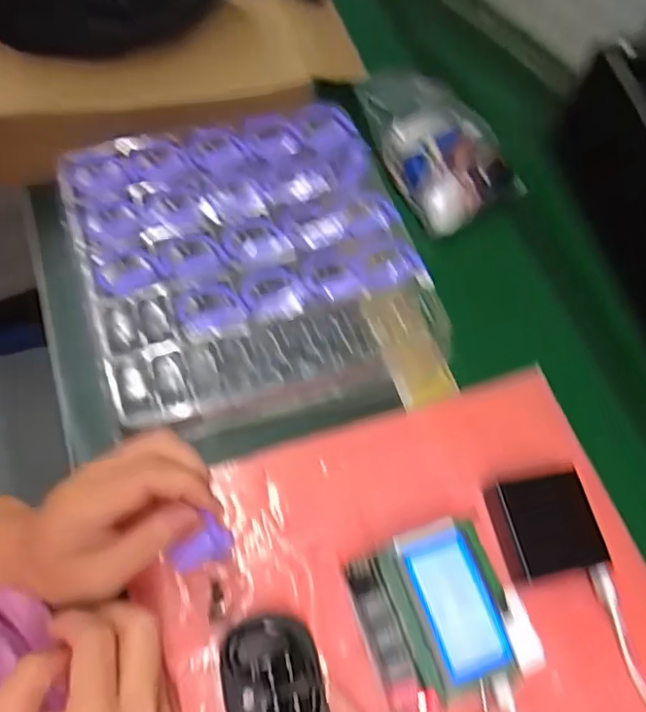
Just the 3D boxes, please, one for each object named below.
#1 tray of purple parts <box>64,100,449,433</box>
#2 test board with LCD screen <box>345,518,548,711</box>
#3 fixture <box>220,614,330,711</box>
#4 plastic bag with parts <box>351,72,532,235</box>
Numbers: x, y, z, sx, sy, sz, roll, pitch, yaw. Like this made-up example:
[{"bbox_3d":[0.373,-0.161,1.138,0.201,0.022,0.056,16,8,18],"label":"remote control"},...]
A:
[{"bbox_3d":[-0.059,-0.085,0.467,0.254,0.042,0.253,-14,73,-11],"label":"tray of purple parts"},{"bbox_3d":[0.072,0.164,0.373,0.093,0.044,0.100,-15,64,-13],"label":"test board with LCD screen"},{"bbox_3d":[-0.029,0.203,0.355,0.057,0.029,0.081,-10,61,-10],"label":"fixture"},{"bbox_3d":[0.111,-0.206,0.578,0.131,0.055,0.183,-14,64,-12],"label":"plastic bag with parts"}]

